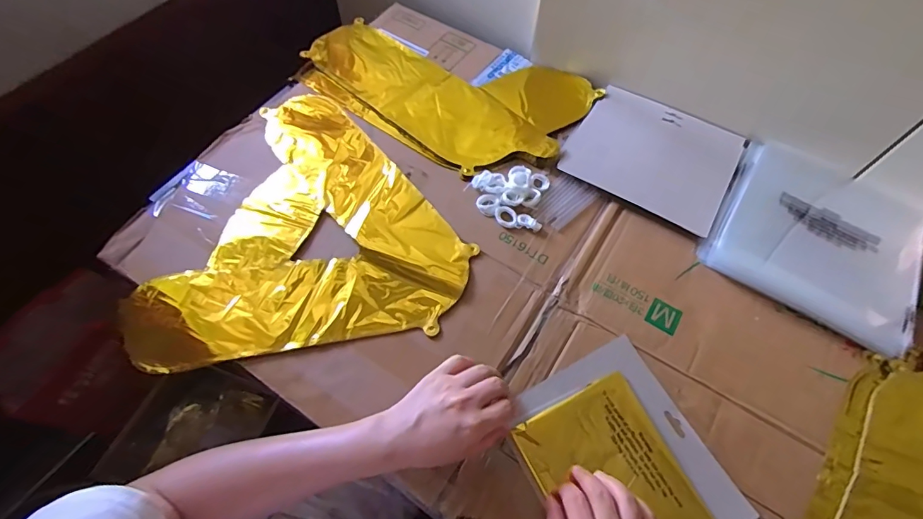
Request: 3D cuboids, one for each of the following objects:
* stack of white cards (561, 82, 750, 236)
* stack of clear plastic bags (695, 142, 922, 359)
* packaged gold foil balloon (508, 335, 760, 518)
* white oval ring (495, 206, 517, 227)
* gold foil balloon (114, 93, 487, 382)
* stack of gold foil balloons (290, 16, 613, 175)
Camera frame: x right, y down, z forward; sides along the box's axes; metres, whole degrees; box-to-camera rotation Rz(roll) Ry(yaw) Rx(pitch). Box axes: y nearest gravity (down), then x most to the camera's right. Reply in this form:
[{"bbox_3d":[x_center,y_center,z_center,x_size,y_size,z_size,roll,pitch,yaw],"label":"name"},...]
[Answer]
[{"bbox_3d":[0.247,-0.137,0.595,0.195,0.014,0.169,28,64,13],"label":"stack of white cards"},{"bbox_3d":[0.422,-0.034,0.542,0.218,0.021,0.227,30,64,14],"label":"stack of clear plastic bags"},{"bbox_3d":[0.151,0.191,0.433,0.161,0.013,0.193,-25,65,-15],"label":"packaged gold foil balloon"},{"bbox_3d":[0.053,-0.052,0.550,0.027,0.006,0.023,34,66,16],"label":"white oval ring"},{"bbox_3d":[-0.152,-0.022,0.540,0.318,0.030,0.364,16,63,8],"label":"gold foil balloon"},{"bbox_3d":[-0.031,-0.257,0.658,0.397,0.015,0.232,32,65,15],"label":"stack of gold foil balloons"}]

